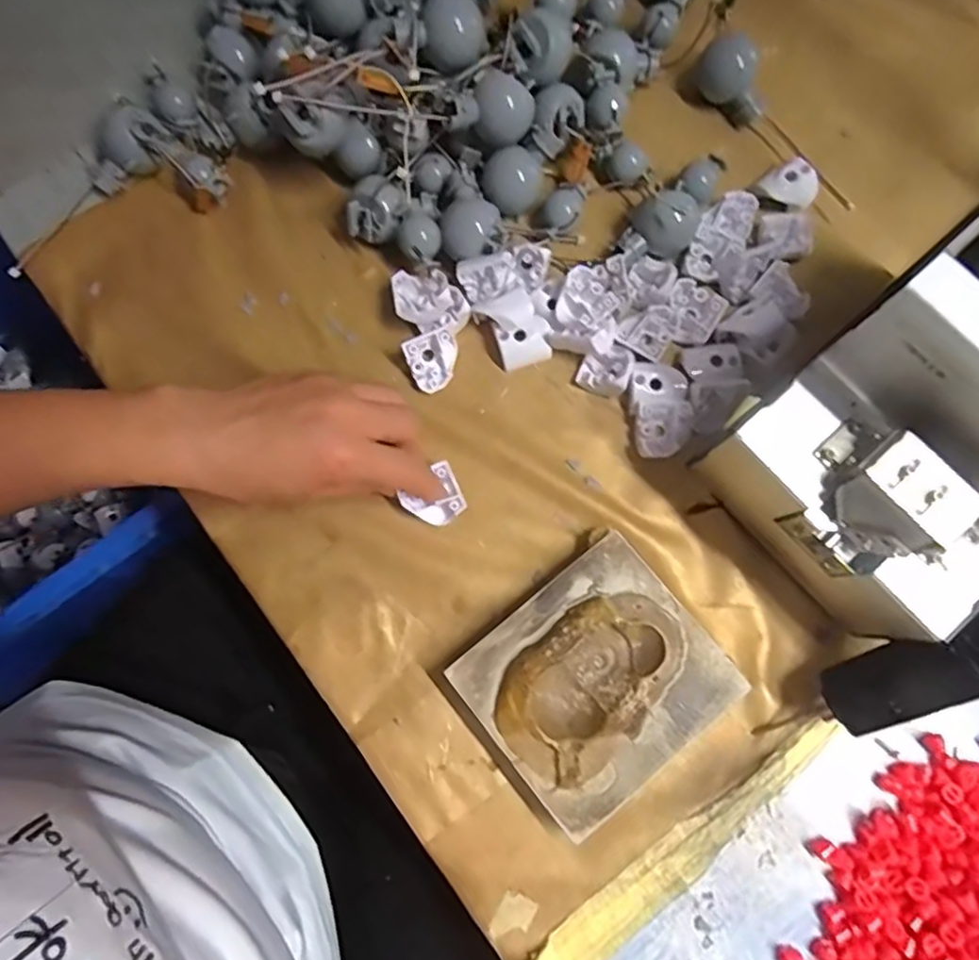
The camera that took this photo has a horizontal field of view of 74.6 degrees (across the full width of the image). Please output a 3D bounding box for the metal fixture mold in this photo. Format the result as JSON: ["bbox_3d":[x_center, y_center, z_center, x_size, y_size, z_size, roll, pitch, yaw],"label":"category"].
[{"bbox_3d":[0.053,0.101,0.329,0.113,0.032,0.103,-39,81,-6],"label":"metal fixture mold"}]

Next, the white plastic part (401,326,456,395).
[{"bbox_3d":[-0.032,-0.069,0.370,0.029,0.016,0.029,-24,79,-4],"label":"white plastic part"}]

